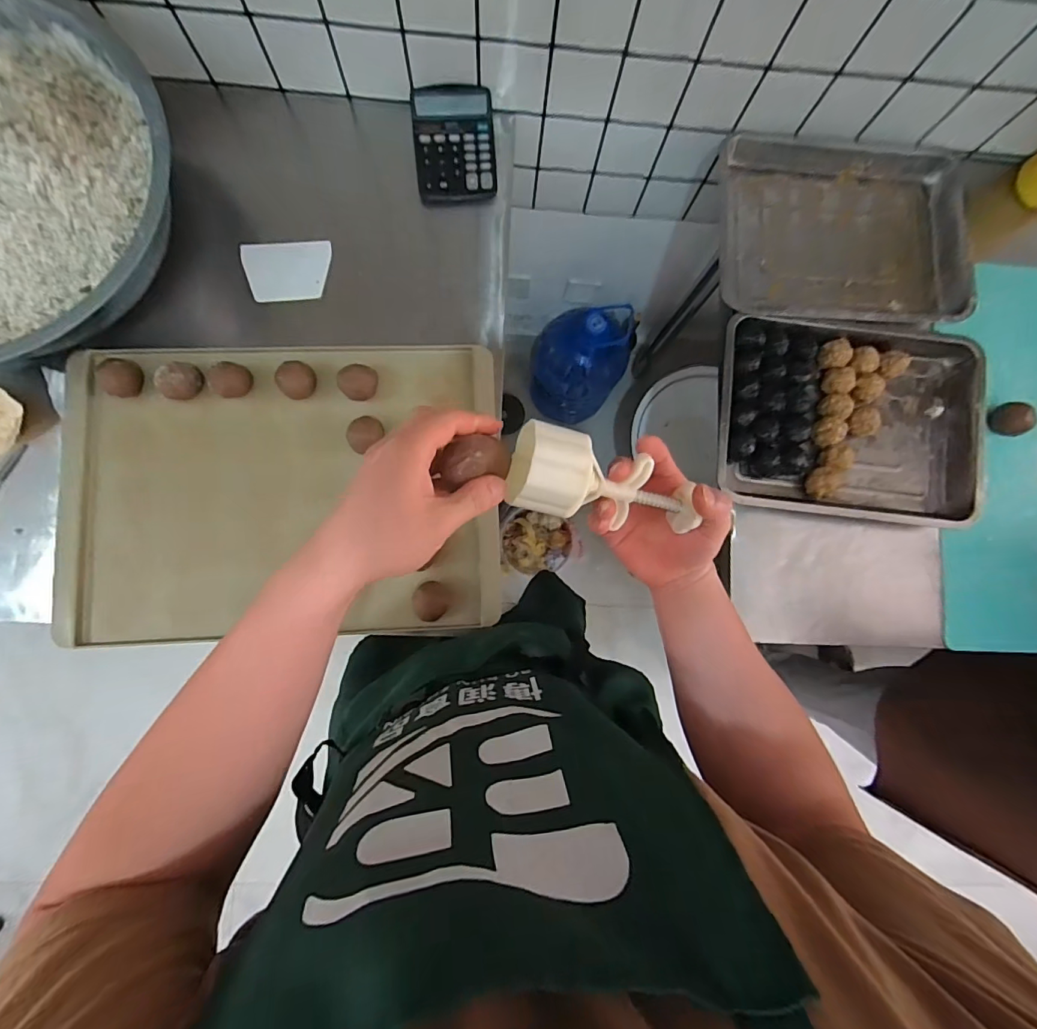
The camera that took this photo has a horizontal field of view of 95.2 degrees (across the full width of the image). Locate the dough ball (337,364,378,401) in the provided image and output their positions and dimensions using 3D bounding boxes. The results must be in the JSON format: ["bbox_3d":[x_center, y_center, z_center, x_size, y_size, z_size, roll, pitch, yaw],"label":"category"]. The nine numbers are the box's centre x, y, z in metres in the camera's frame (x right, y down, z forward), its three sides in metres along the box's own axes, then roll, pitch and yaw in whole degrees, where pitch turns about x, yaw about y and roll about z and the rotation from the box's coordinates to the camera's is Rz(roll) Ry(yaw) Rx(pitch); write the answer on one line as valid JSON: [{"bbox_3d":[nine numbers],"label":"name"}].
[{"bbox_3d":[-0.217,-0.180,0.644,0.053,0.039,0.046,-34,87,-6],"label":"dough ball"}]

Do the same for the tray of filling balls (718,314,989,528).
[{"bbox_3d":[0.467,-0.135,0.673,0.355,0.051,0.273,6,84,-3],"label":"tray of filling balls"}]

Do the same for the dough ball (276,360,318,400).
[{"bbox_3d":[-0.298,-0.181,0.636,0.040,0.036,0.047,40,83,1],"label":"dough ball"}]

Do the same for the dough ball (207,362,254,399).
[{"bbox_3d":[-0.379,-0.176,0.627,0.045,0.039,0.048,0,84,-3],"label":"dough ball"}]

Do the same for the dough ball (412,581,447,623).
[{"bbox_3d":[-0.114,0.113,0.618,0.042,0.029,0.050,-12,85,-5],"label":"dough ball"}]

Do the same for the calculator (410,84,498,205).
[{"bbox_3d":[-0.094,-0.542,0.695,0.119,0.045,0.156,-5,84,-4],"label":"calculator"}]

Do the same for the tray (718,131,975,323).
[{"bbox_3d":[0.471,-0.421,0.706,0.355,0.055,0.287,3,84,-3],"label":"tray"}]

